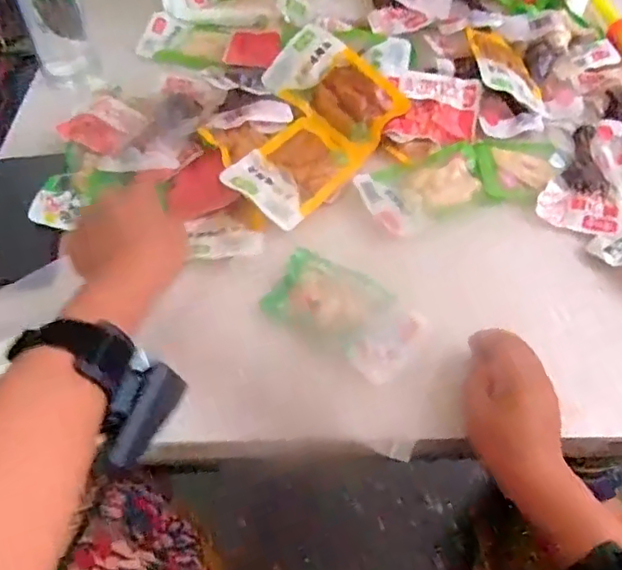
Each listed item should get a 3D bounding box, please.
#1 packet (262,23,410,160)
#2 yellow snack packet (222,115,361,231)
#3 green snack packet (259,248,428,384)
[{"bbox_3d":[0.024,-0.204,0.604,0.139,0.014,0.080,41,96,10],"label":"packet"},{"bbox_3d":[-0.012,-0.112,0.557,0.080,0.011,0.138,38,51,8],"label":"yellow snack packet"},{"bbox_3d":[0.027,0.019,0.475,0.122,0.022,0.071,33,59,22],"label":"green snack packet"}]

